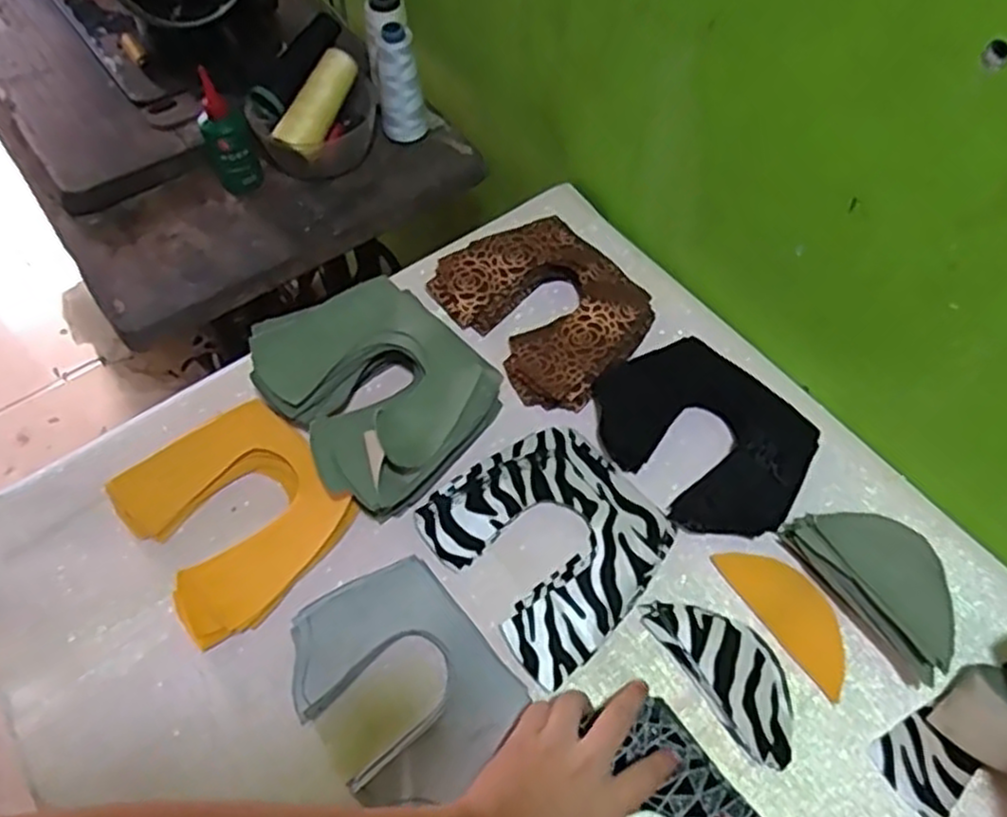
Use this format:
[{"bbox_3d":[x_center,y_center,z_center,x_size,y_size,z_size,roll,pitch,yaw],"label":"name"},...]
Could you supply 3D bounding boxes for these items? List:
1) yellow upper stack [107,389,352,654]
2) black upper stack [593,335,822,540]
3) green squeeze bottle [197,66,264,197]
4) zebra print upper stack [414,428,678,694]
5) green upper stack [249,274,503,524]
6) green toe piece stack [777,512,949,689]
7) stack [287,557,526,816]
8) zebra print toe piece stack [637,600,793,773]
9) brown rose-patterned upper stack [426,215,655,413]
[{"bbox_3d":[-0.194,0.074,0.544,0.134,0.018,0.151,-35,64,-19],"label":"yellow upper stack"},{"bbox_3d":[0.149,0.020,0.569,0.163,0.035,0.122,39,66,22],"label":"black upper stack"},{"bbox_3d":[-0.260,-0.254,0.700,0.044,0.114,0.029,-25,61,-14],"label":"green squeeze bottle"},{"bbox_3d":[0.037,0.091,0.537,0.147,0.014,0.155,-34,64,-19],"label":"zebra print upper stack"},{"bbox_3d":[-0.099,-0.016,0.572,0.171,0.067,0.157,37,66,21],"label":"green upper stack"},{"bbox_3d":[0.258,0.116,0.506,0.064,0.041,0.124,-30,63,-17],"label":"green toe piece stack"},{"bbox_3d":[-0.068,0.175,0.484,0.116,0.016,0.149,-36,64,-19],"label":"stack"},{"bbox_3d":[0.150,0.171,0.492,0.054,0.009,0.121,-31,63,-17],"label":"zebra print toe piece stack"},{"bbox_3d":[0.036,-0.091,0.639,0.140,0.035,0.174,-35,64,-19],"label":"brown rose-patterned upper stack"}]

